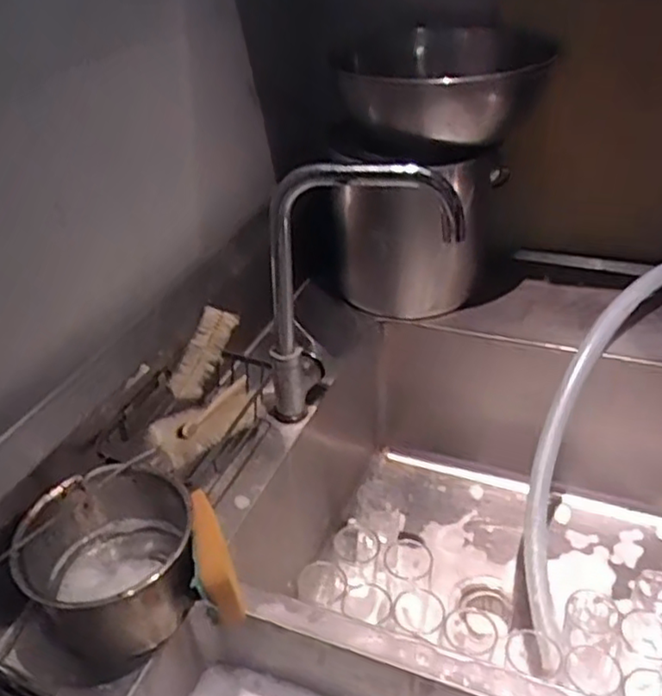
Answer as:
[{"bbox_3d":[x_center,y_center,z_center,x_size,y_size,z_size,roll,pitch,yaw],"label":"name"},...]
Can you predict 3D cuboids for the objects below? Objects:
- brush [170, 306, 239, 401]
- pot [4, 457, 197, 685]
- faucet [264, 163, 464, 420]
[{"bbox_3d":[-0.153,0.006,0.802,0.040,0.023,0.124,8,55,16],"label":"brush"},{"bbox_3d":[-0.203,0.204,0.621,0.141,0.121,0.154,-2,35,2],"label":"pot"},{"bbox_3d":[0.032,-0.065,0.777,0.223,0.322,0.084,1,35,6],"label":"faucet"}]

